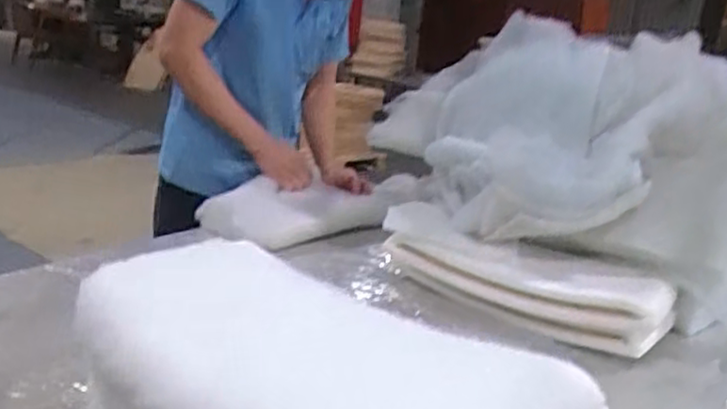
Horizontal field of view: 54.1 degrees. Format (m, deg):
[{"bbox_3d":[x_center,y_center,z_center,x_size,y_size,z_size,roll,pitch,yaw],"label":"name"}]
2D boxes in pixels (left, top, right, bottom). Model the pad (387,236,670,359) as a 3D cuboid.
[{"bbox_3d":[0.257,0.126,1.181,0.473,0.108,0.142,17,19,33],"label":"pad"}]

